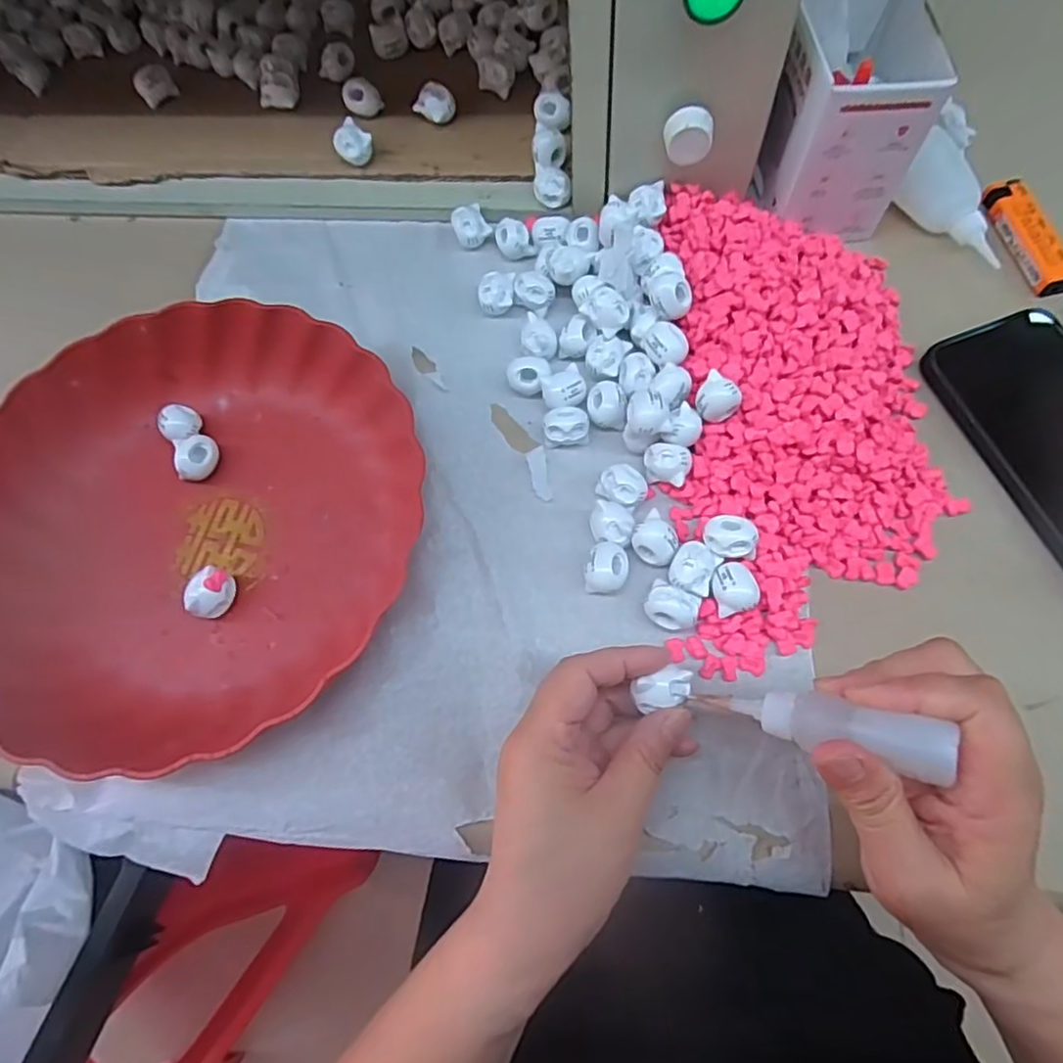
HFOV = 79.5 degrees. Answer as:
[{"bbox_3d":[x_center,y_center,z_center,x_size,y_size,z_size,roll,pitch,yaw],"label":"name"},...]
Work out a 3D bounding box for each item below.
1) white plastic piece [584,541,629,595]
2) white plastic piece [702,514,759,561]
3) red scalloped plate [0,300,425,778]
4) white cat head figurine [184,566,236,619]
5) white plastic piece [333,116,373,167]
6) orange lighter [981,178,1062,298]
[{"bbox_3d":[0.039,0.018,0.324,0.021,0.016,0.026,13,70,8],"label":"white plastic piece"},{"bbox_3d":[0.098,0.003,0.317,0.024,0.014,0.022,-1,69,3],"label":"white plastic piece"},{"bbox_3d":[-0.183,-0.008,0.331,0.230,0.041,0.235,-1,69,3],"label":"red scalloped plate"},{"bbox_3d":[-0.165,0.032,0.331,0.018,0.023,0.023,-14,69,-3],"label":"white cat head figurine"},{"bbox_3d":[-0.120,-0.259,0.428,0.024,0.017,0.021,38,75,16],"label":"white plastic piece"},{"bbox_3d":[0.300,-0.179,0.385,0.022,0.011,0.084,-11,69,-1],"label":"orange lighter"}]

